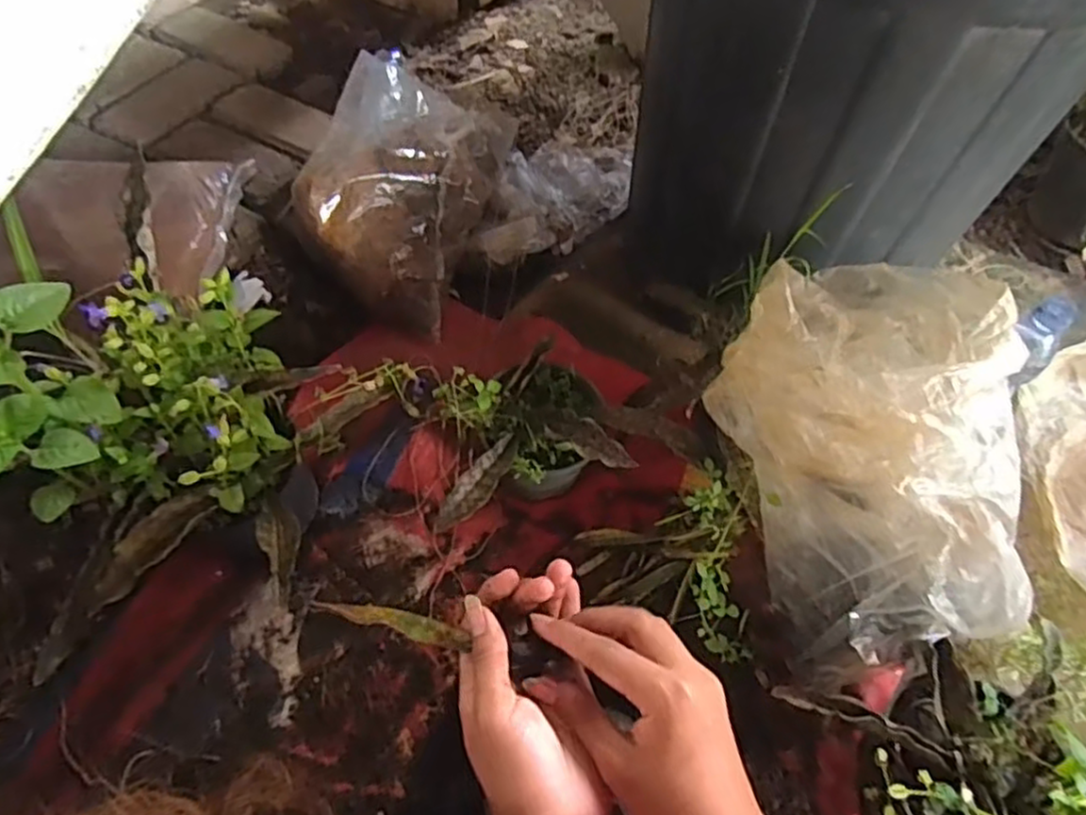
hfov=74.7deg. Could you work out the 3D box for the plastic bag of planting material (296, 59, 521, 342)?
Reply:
[{"bbox_3d":[-0.169,-0.289,0.872,0.168,0.255,0.280,15,58,8],"label":"plastic bag of planting material"}]

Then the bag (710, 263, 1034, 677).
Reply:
[{"bbox_3d":[0.271,0.032,0.627,0.221,0.222,0.328,-7,57,-6],"label":"bag"}]

